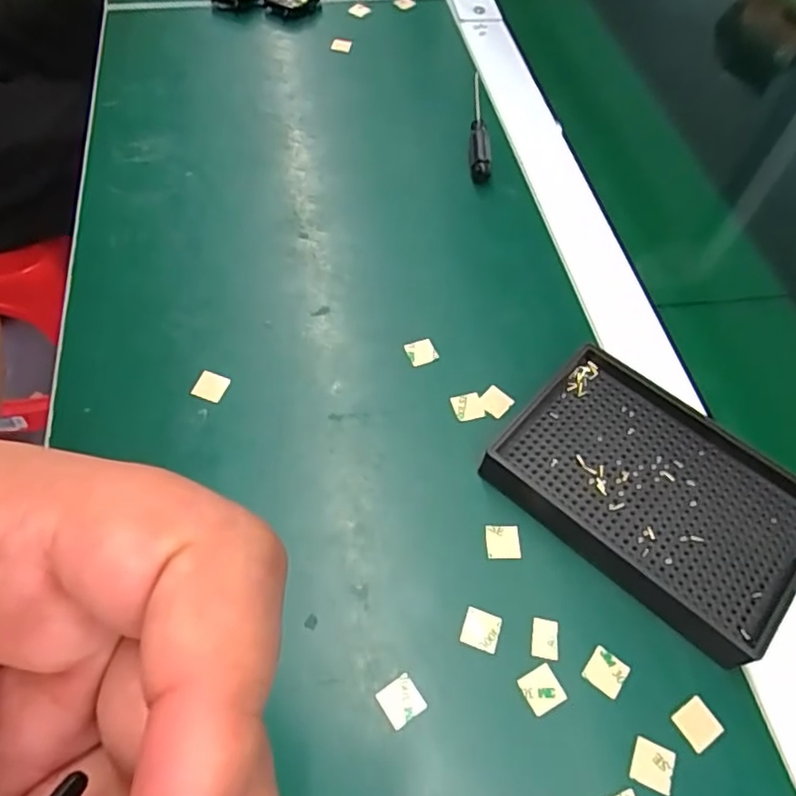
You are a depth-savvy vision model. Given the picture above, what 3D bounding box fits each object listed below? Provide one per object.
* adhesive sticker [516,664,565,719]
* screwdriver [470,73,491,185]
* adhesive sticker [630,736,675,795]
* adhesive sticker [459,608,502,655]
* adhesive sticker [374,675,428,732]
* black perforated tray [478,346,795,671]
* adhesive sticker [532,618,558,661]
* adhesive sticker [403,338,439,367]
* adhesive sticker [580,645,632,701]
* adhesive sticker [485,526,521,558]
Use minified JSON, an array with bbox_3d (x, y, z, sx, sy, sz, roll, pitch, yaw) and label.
[{"bbox_3d":[0.060,0.121,0.249,0.015,0.004,0.016,-24,63,-15],"label":"adhesive sticker"},{"bbox_3d":[0.058,-0.208,0.446,0.013,0.016,0.136,3,58,-1],"label":"screwdriver"},{"bbox_3d":[0.100,0.144,0.236,0.015,0.004,0.016,20,59,11],"label":"adhesive sticker"},{"bbox_3d":[0.036,0.099,0.259,0.016,0.004,0.016,19,59,9],"label":"adhesive sticker"},{"bbox_3d":[0.001,0.124,0.245,0.015,0.004,0.016,-31,65,-18],"label":"adhesive sticker"},{"bbox_3d":[0.121,0.043,0.288,0.135,0.023,0.092,40,65,20],"label":"black perforated tray"},{"bbox_3d":[0.063,0.104,0.260,0.011,0.004,0.016,9,61,1],"label":"adhesive sticker"},{"bbox_3d":[0.013,-0.026,0.338,0.016,0.004,0.015,-20,61,-14],"label":"adhesive sticker"},{"bbox_3d":[0.088,0.116,0.254,0.016,0.004,0.015,33,65,17],"label":"adhesive sticker"},{"bbox_3d":[0.049,0.067,0.283,0.016,0.004,0.015,1,66,-5],"label":"adhesive sticker"}]

